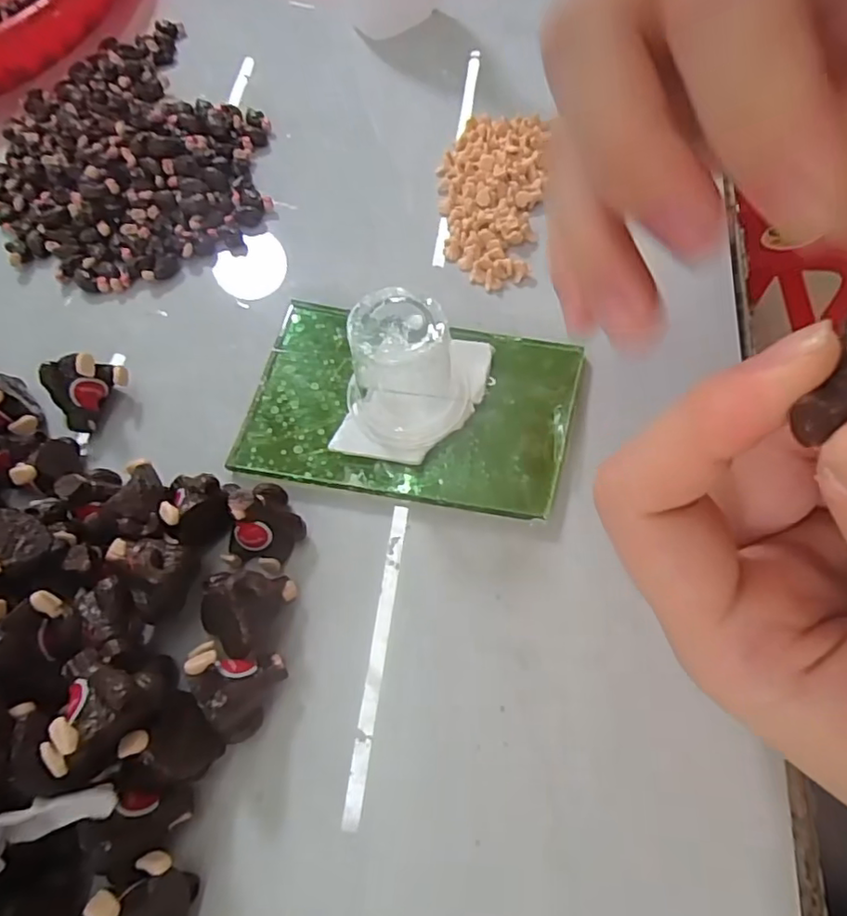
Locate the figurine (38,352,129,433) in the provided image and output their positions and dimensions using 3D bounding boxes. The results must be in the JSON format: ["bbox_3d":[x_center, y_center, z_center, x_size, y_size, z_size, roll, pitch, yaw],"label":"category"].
[{"bbox_3d":[-0.112,-0.023,0.199,0.016,0.021,0.024,32,70,16],"label":"figurine"}]

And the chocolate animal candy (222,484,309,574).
[{"bbox_3d":[-0.046,0.019,0.173,0.019,0.023,0.024,10,64,8],"label":"chocolate animal candy"}]

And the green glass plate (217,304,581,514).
[{"bbox_3d":[-0.005,-0.017,0.197,0.103,0.007,0.066,11,65,8],"label":"green glass plate"}]

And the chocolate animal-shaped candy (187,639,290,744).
[{"bbox_3d":[-0.049,0.058,0.154,0.020,0.020,0.021,23,67,13],"label":"chocolate animal-shaped candy"}]

